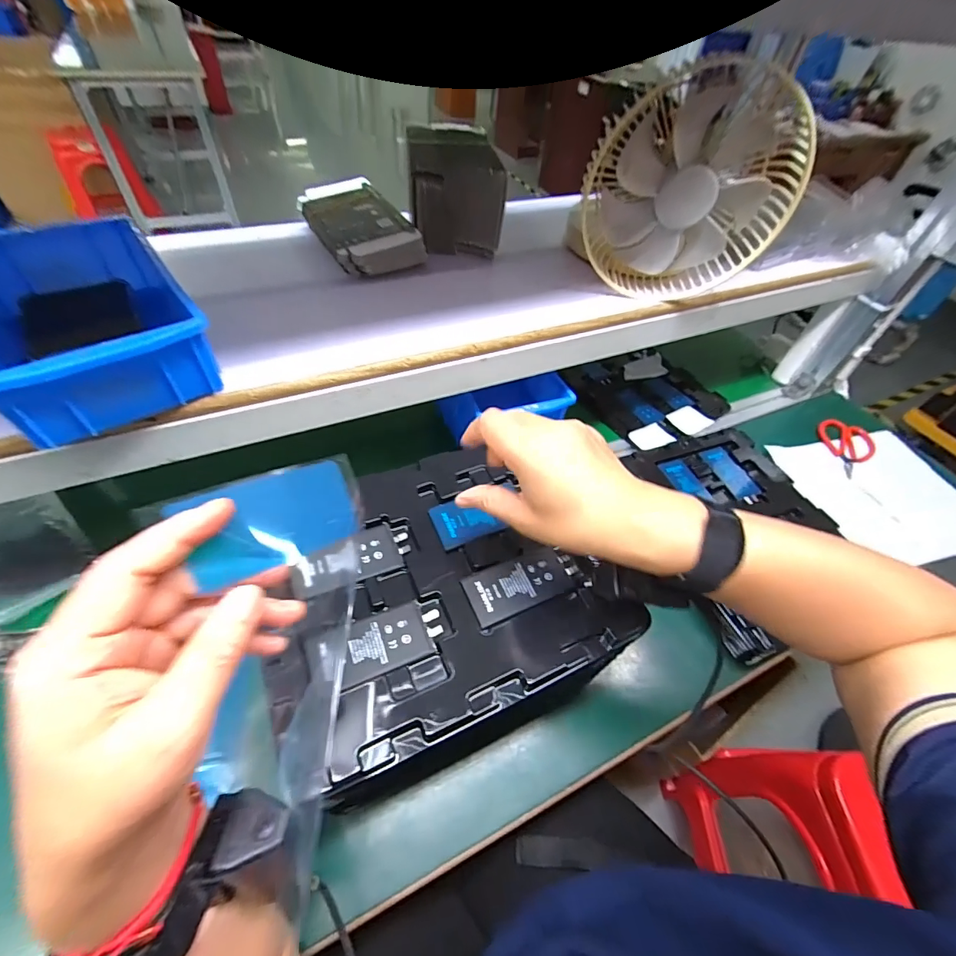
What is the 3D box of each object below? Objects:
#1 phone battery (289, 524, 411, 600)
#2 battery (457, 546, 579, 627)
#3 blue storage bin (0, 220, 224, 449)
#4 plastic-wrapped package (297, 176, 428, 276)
[{"bbox_3d":[-0.101,0.065,0.353,0.091,0.004,0.041,-15,57,-25],"label":"phone battery"},{"bbox_3d":[0.033,0.087,0.357,0.084,0.007,0.041,-16,54,-18],"label":"battery"},{"bbox_3d":[-0.302,-0.114,0.331,0.130,0.067,0.194,-32,60,-28],"label":"blue storage bin"},{"bbox_3d":[-0.137,-0.287,0.496,0.092,0.035,0.178,-22,56,-22],"label":"plastic-wrapped package"}]

